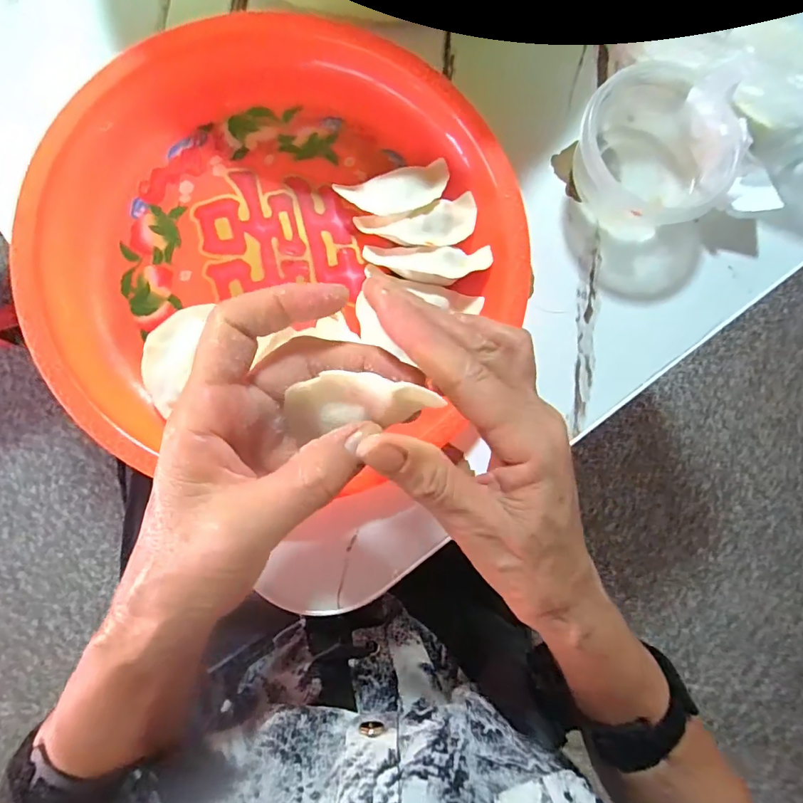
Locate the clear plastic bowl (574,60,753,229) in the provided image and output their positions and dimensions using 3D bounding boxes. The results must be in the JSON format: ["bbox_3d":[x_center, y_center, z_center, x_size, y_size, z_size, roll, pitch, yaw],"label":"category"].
[{"bbox_3d":[0.174,-0.178,0.326,0.104,0.041,0.101,1,85,-5],"label":"clear plastic bowl"}]

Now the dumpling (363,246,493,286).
[{"bbox_3d":[0.018,-0.088,0.304,0.082,0.018,0.026,0,85,-5],"label":"dumpling"}]

